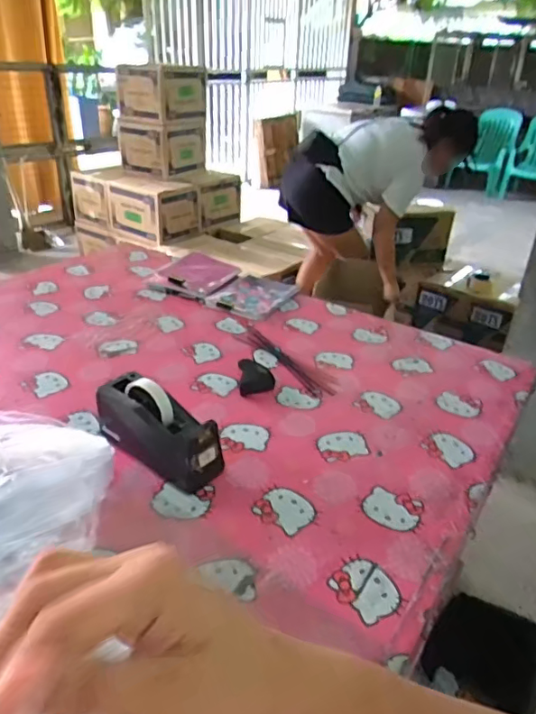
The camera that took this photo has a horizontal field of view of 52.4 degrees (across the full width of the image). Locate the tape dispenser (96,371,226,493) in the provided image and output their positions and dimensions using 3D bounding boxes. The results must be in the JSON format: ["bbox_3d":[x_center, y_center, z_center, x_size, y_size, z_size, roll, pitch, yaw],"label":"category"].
[{"bbox_3d":[-0.163,0.102,0.808,0.202,0.116,0.074,23,35,30],"label":"tape dispenser"}]

